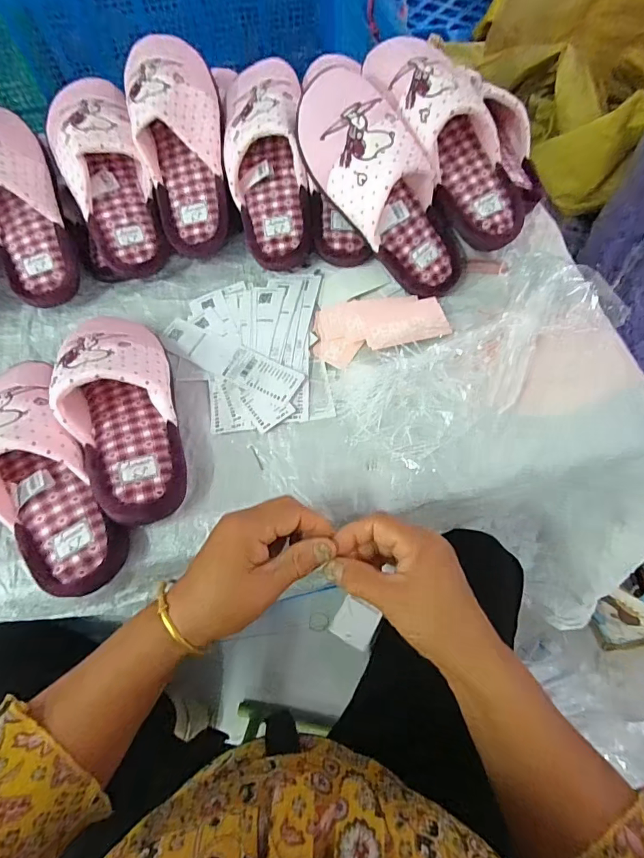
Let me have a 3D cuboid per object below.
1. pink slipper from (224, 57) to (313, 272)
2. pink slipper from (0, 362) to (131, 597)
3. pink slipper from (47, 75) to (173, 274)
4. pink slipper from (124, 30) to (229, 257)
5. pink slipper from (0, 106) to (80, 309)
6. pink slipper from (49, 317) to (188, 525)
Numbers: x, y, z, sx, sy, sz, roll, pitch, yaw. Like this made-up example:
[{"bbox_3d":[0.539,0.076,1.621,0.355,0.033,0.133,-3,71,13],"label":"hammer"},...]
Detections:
[{"bbox_3d":[-0.069,-0.328,0.517,0.097,0.078,0.256,-8,96,-1],"label":"pink slipper"},{"bbox_3d":[-0.273,0.030,0.406,0.088,0.072,0.262,-31,67,-11],"label":"pink slipper"},{"bbox_3d":[-0.267,-0.315,0.525,0.101,0.074,0.253,-18,95,-5],"label":"pink slipper"},{"bbox_3d":[-0.172,-0.347,0.516,0.104,0.074,0.257,-9,99,-1],"label":"pink slipper"},{"bbox_3d":[-0.370,-0.269,0.506,0.099,0.078,0.249,-20,99,-6],"label":"pink slipper"},{"bbox_3d":[-0.206,-0.039,0.442,0.097,0.080,0.265,-18,65,-5],"label":"pink slipper"}]

